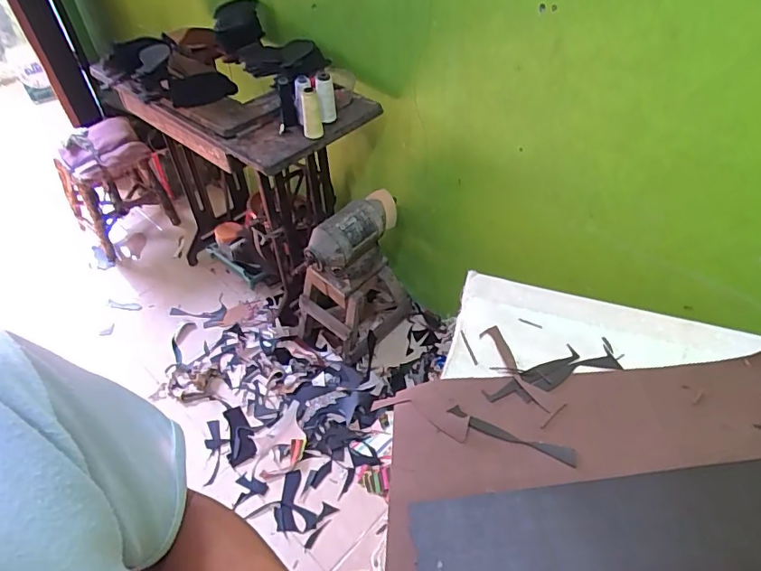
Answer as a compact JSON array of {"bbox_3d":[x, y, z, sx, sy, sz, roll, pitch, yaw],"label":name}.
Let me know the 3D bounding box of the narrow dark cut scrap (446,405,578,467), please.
[{"bbox_3d":[0.169,0.192,0.663,0.165,0.009,0.020,17,49,19],"label":"narrow dark cut scrap"}]

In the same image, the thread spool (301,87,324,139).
[{"bbox_3d":[-0.162,-0.406,1.191,0.047,0.104,0.057,-9,46,-5],"label":"thread spool"}]

